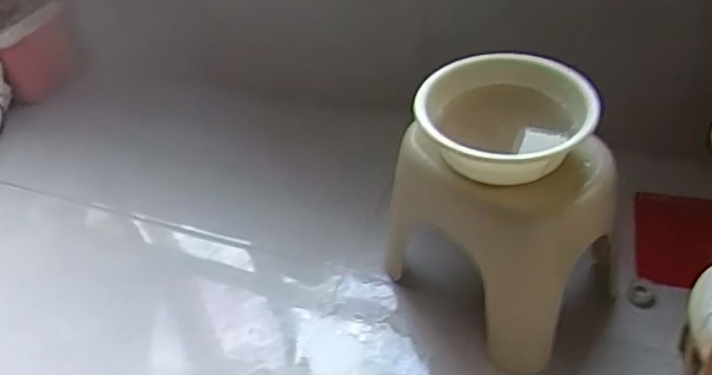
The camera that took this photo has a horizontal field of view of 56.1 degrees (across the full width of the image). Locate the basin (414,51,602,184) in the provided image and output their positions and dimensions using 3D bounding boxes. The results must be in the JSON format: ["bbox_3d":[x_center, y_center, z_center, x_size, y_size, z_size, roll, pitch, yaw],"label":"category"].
[{"bbox_3d":[0.193,-0.089,0.906,0.220,0.086,0.206,-5,44,5],"label":"basin"}]

